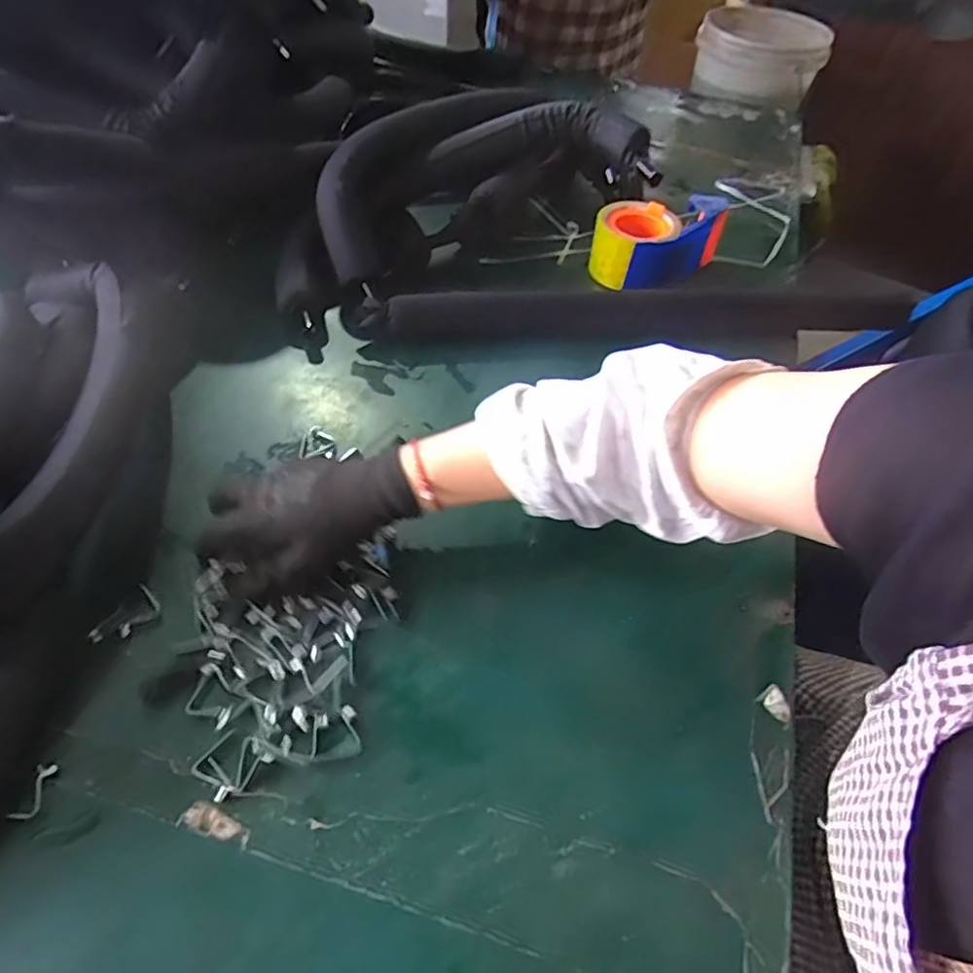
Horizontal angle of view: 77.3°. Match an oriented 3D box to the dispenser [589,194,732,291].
[{"bbox_3d":[0.197,-0.289,0.722,0.119,0.074,0.143,30,55,18],"label":"dispenser"}]

